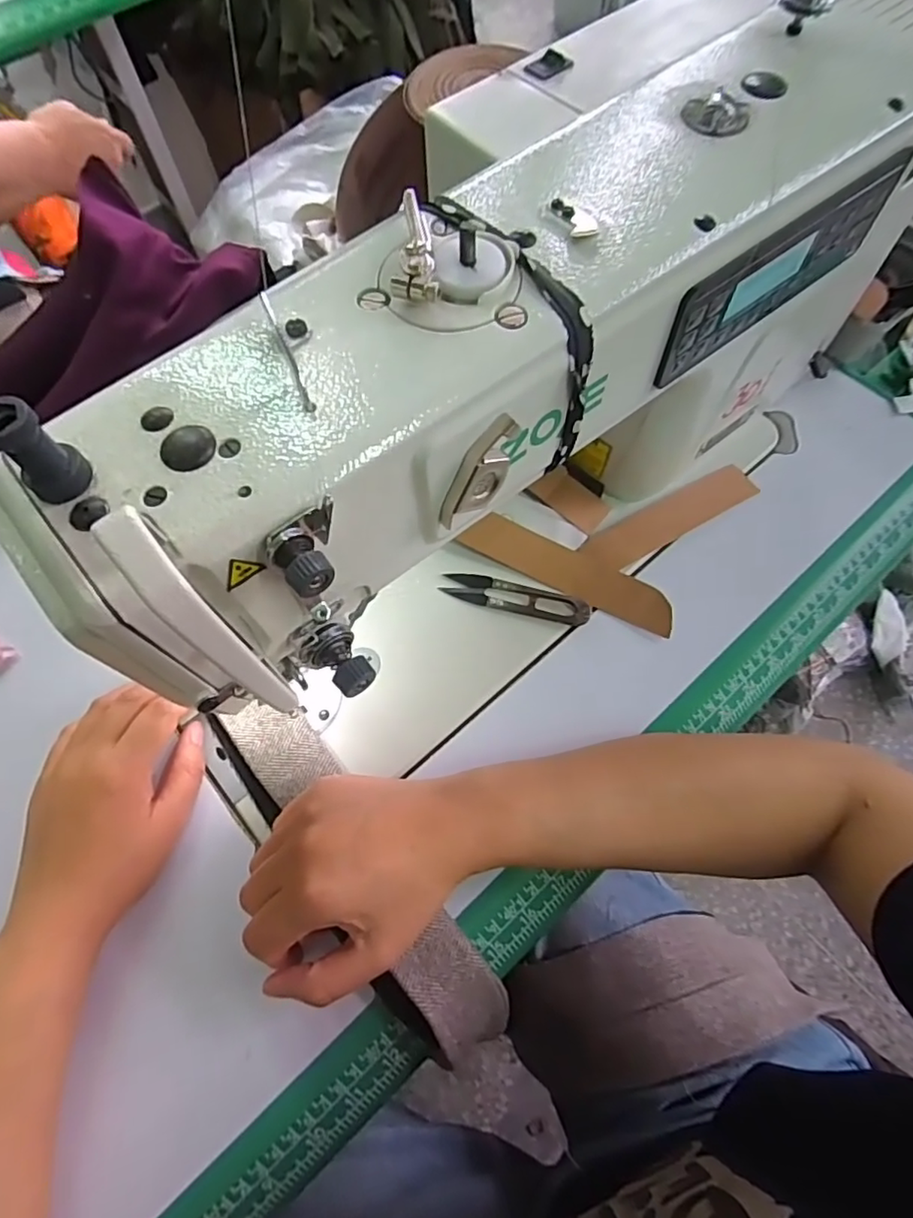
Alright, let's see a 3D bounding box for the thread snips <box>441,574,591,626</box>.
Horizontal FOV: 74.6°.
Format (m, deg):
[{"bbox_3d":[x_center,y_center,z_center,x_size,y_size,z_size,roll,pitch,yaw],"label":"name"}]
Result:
[{"bbox_3d":[0.040,-0.009,0.405,0.098,0.011,0.022,13,67,7],"label":"thread snips"}]

